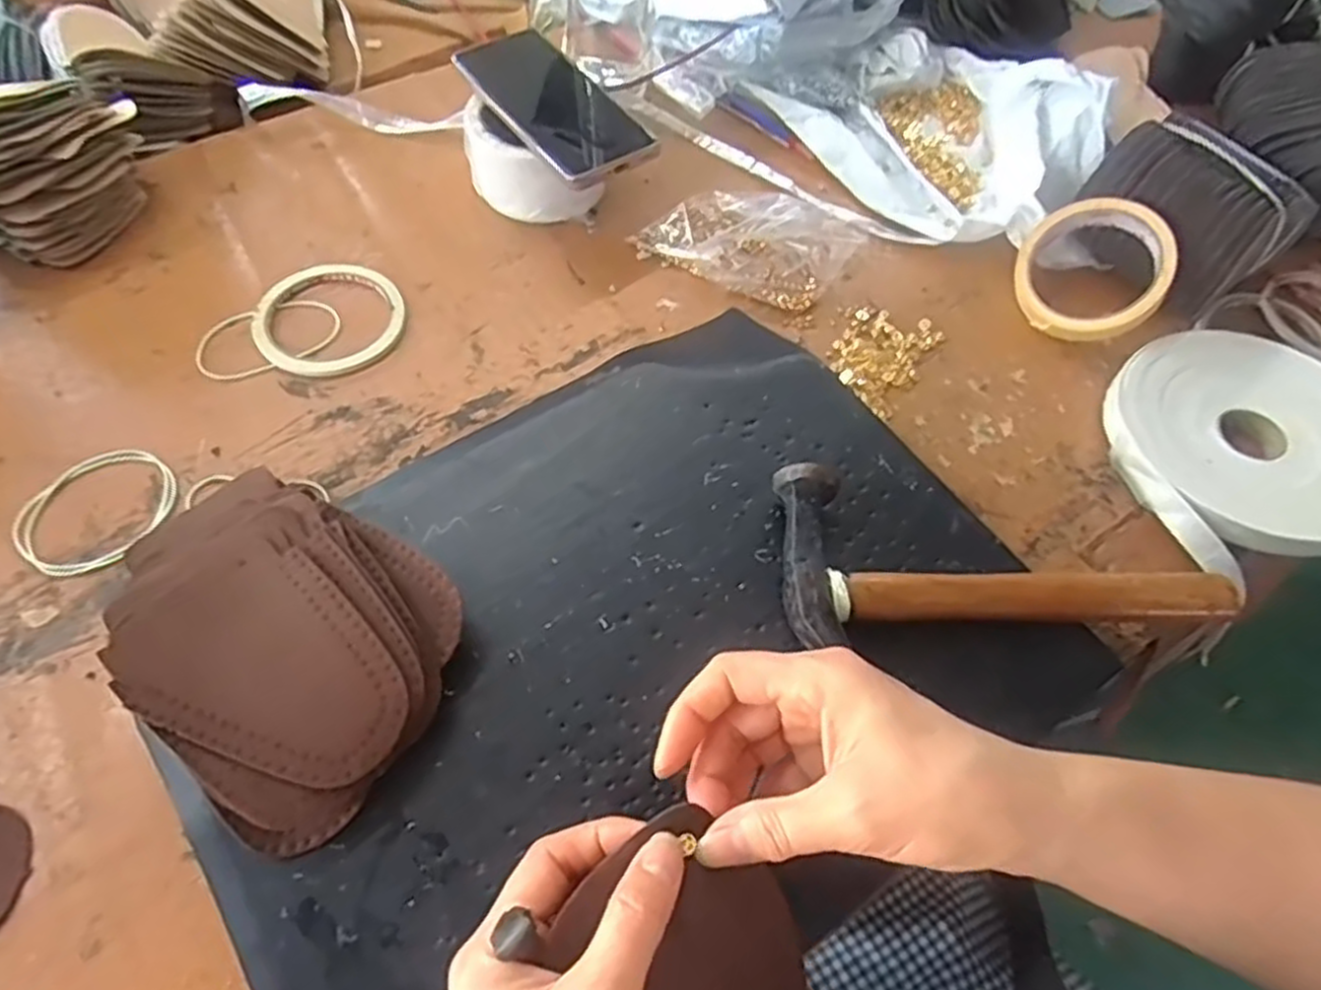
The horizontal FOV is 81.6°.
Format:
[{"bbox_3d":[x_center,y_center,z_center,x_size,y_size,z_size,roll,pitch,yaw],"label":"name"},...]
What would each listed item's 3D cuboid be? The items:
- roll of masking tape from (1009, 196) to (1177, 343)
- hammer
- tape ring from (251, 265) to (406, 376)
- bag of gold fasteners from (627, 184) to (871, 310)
[{"bbox_3d":[0.297,-0.153,0.528,0.096,0.028,0.096,-4,81,26],"label":"roll of masking tape"},{"bbox_3d":[0.177,0.025,0.409,0.233,0.033,0.096,-4,61,-6],"label":"hammer"},{"bbox_3d":[-0.219,-0.118,0.506,0.093,0.006,0.093,1,60,-3],"label":"tape ring"},{"bbox_3d":[0.069,-0.196,0.556,0.142,0.025,0.110,27,63,12],"label":"bag of gold fasteners"}]

